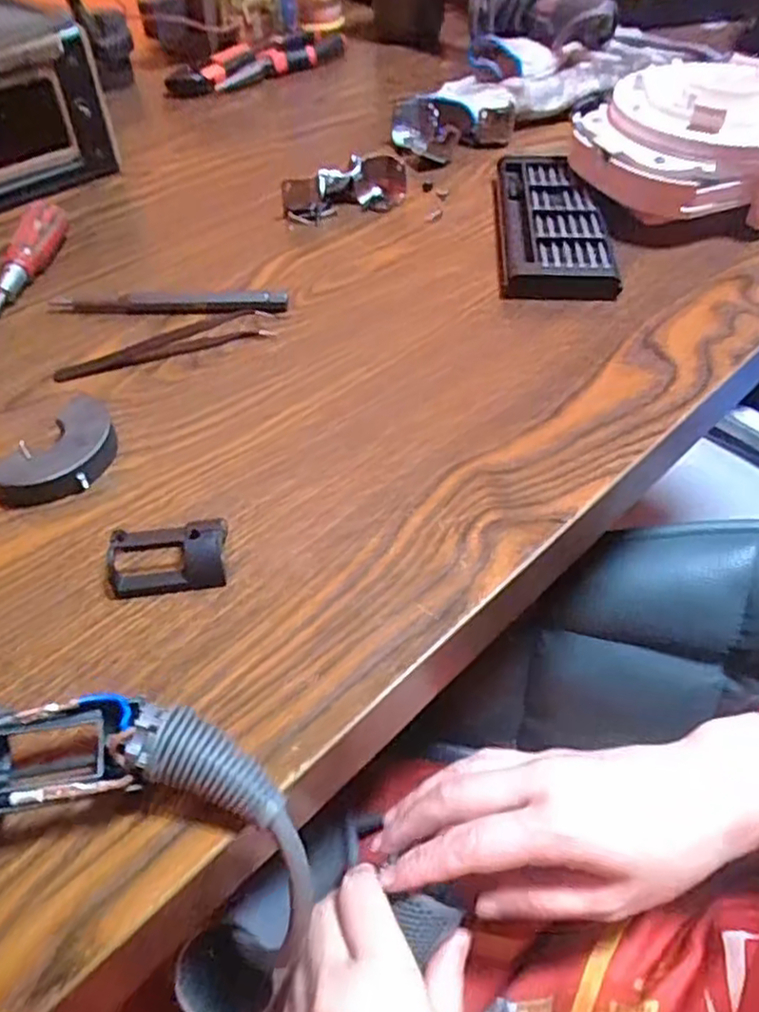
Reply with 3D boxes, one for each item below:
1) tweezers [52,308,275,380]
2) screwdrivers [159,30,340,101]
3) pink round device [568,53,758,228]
[{"bbox_3d":[-0.117,-0.089,0.378,0.117,0.008,0.020,-16,51,-13],"label":"tweezers"},{"bbox_3d":[-0.115,-0.423,0.661,0.188,0.027,0.053,-29,55,-22],"label":"screwdrivers"},{"bbox_3d":[0.211,-0.247,0.460,0.153,0.056,0.134,37,58,28],"label":"pink round device"}]

